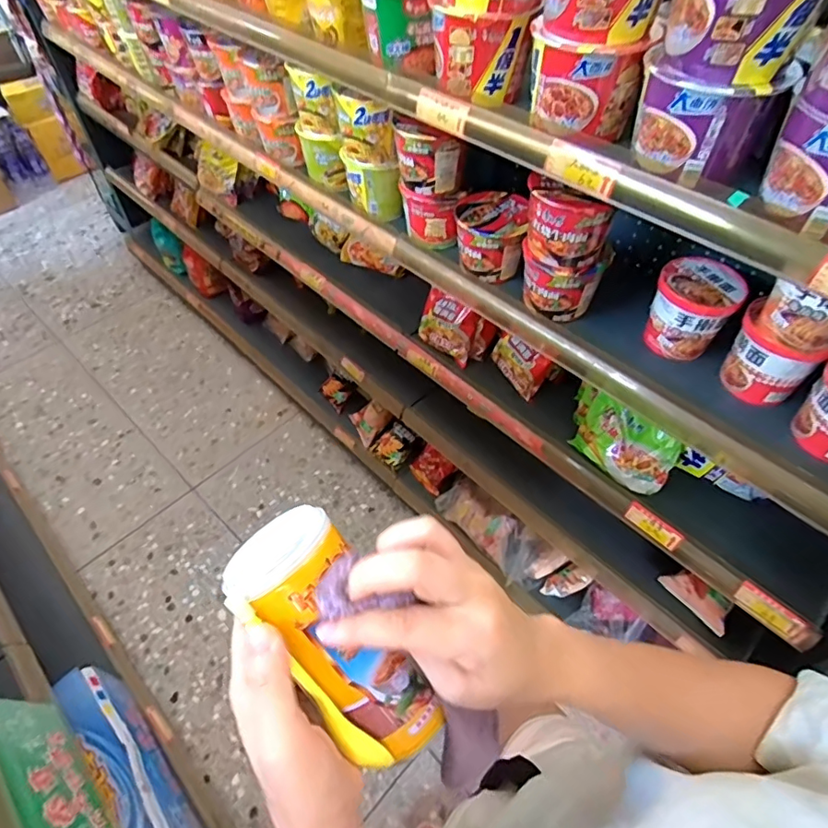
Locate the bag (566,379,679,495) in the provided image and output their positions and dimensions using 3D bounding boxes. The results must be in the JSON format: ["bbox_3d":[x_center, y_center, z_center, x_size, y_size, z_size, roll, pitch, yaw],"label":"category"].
[{"bbox_3d":[0.357,0.038,0.954,0.089,0.115,0.234,-25,55,-18],"label":"bag"}]

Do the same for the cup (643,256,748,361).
[{"bbox_3d":[0.409,-0.154,0.782,0.105,0.123,0.096,0,51,0],"label":"cup"}]

